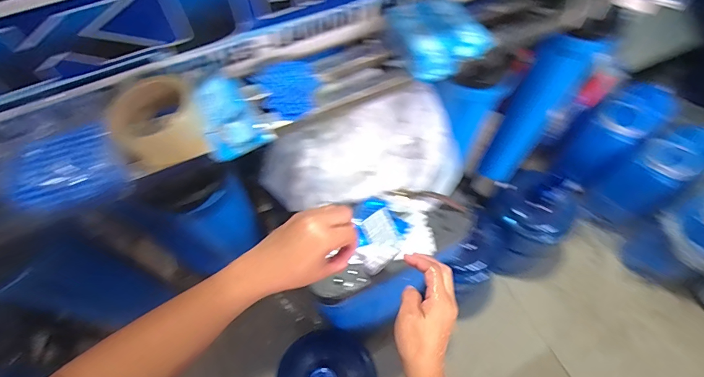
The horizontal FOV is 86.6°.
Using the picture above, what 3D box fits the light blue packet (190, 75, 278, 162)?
[{"bbox_3d":[-0.166,-0.096,0.477,0.076,0.035,0.124,-35,67,-17],"label":"light blue packet"}]

